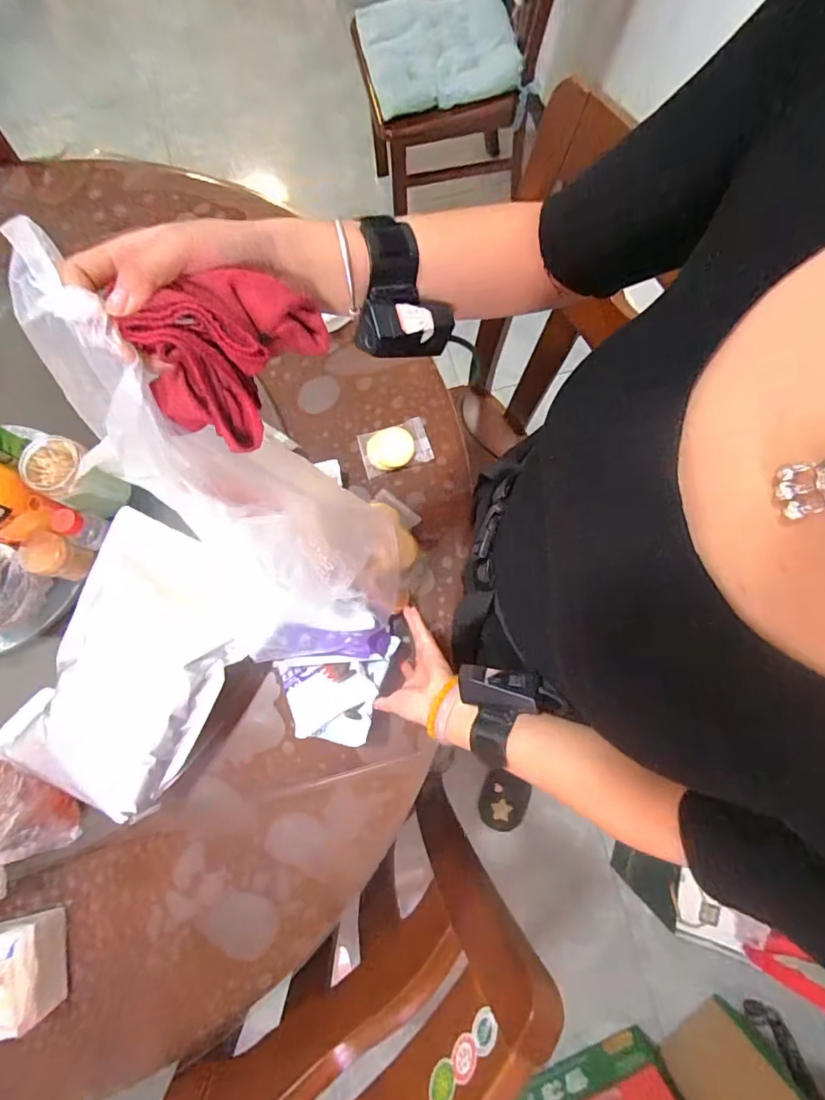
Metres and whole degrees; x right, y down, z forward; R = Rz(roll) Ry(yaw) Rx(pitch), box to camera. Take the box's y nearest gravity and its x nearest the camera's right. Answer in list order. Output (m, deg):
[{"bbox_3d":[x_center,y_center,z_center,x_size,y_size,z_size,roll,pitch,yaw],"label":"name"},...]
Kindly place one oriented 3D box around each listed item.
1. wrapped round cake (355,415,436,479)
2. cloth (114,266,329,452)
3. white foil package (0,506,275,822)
[{"bbox_3d":[-0.026,-0.150,0.694,0.098,0.019,0.064,-16,77,-2],"label":"wrapped round cake"},{"bbox_3d":[-0.111,-0.122,0.293,0.062,0.067,0.107,36,80,9],"label":"cloth"},{"bbox_3d":[-0.309,0.131,0.544,0.217,0.061,0.306,22,78,6],"label":"white foil package"}]

